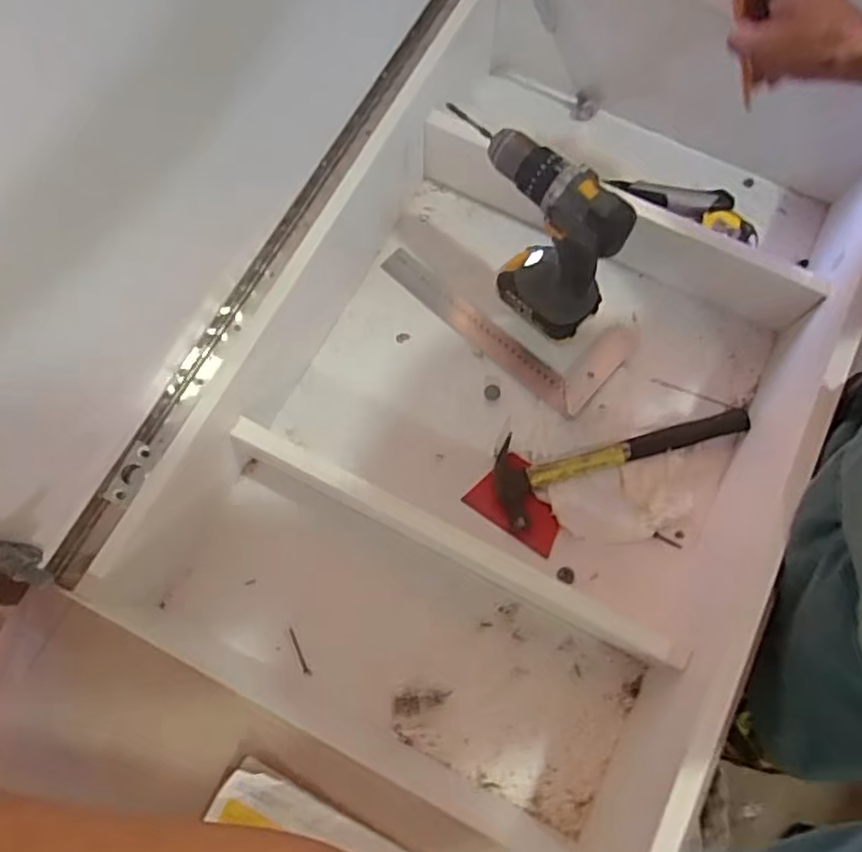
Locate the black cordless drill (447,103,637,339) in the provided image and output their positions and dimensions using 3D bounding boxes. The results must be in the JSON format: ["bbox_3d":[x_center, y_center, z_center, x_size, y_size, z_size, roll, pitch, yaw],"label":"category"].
[{"bbox_3d":[0.106,-0.210,0.725,0.200,0.210,0.071,42,76,11],"label":"black cordless drill"}]

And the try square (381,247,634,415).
[{"bbox_3d":[0.096,-0.149,0.821,0.302,0.013,0.133,40,76,11],"label":"try square"}]

